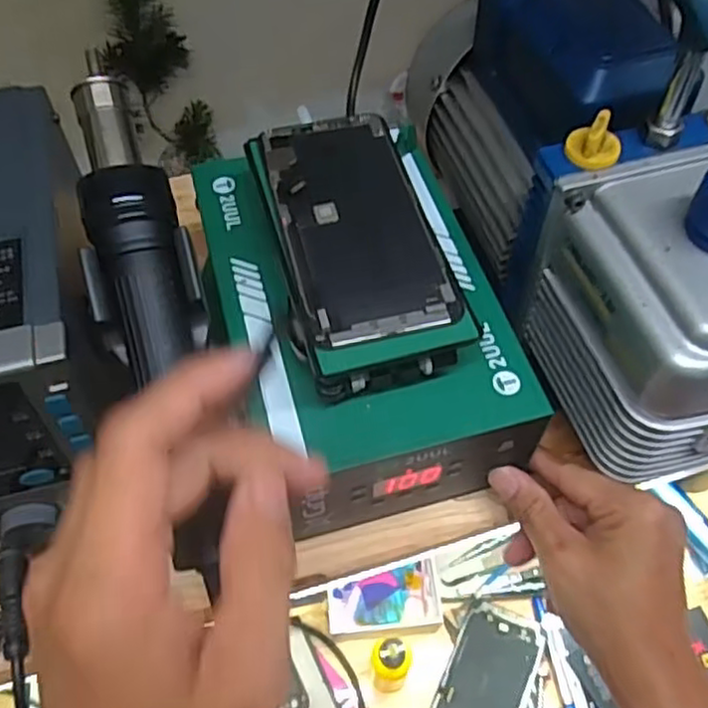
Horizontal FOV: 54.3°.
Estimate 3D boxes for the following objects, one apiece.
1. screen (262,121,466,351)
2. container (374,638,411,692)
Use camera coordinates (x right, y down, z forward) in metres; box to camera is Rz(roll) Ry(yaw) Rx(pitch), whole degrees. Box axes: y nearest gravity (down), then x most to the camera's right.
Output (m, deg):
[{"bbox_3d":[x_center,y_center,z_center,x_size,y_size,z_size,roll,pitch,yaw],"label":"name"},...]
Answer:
[{"bbox_3d":[0.000,-0.070,0.356,0.073,0.005,0.147,-12,58,-7],"label":"screen"},{"bbox_3d":[0.031,0.271,0.598,0.030,0.089,0.029,0,57,0],"label":"container"}]

